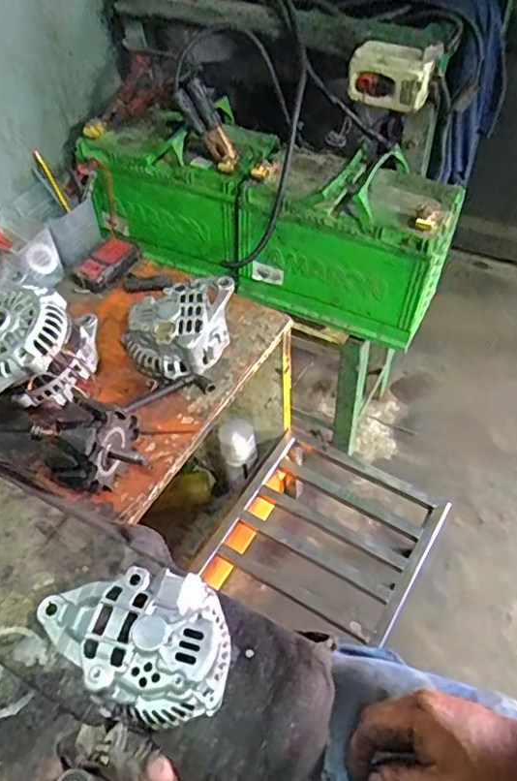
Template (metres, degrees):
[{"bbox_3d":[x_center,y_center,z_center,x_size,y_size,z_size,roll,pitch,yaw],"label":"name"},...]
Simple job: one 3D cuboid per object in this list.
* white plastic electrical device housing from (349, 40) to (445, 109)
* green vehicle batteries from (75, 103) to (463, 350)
[{"bbox_3d":[0.176,-0.413,0.771,0.110,0.072,0.044,18,55,17],"label":"white plastic electrical device housing"},{"bbox_3d":[0.011,-0.285,0.955,0.580,0.208,0.184,21,56,19],"label":"green vehicle batteries"}]

